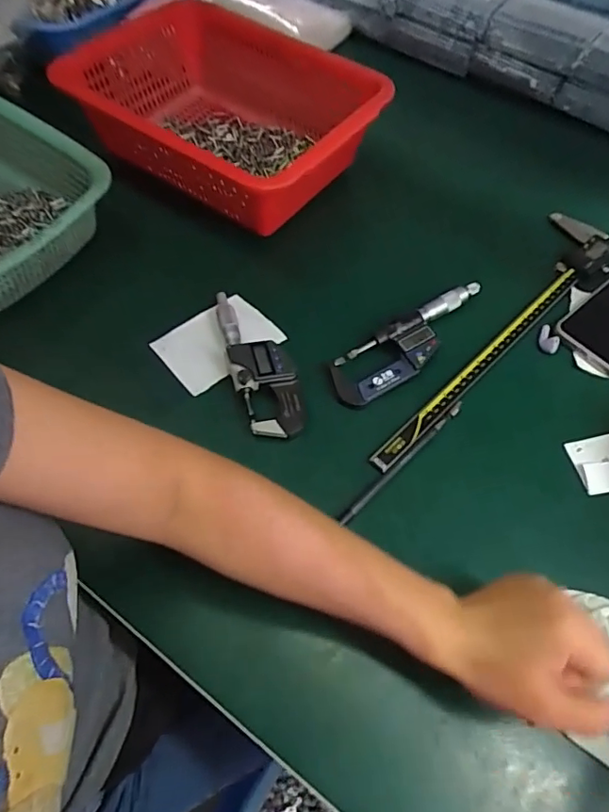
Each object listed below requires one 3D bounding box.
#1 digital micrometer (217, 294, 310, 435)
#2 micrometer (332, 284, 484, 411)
[{"bbox_3d":[-0.040,-0.044,0.473,0.053,0.019,0.156,-14,62,-11],"label":"digital micrometer"},{"bbox_3d":[0.102,-0.059,0.494,0.180,0.016,0.053,-31,66,-19],"label":"micrometer"}]

